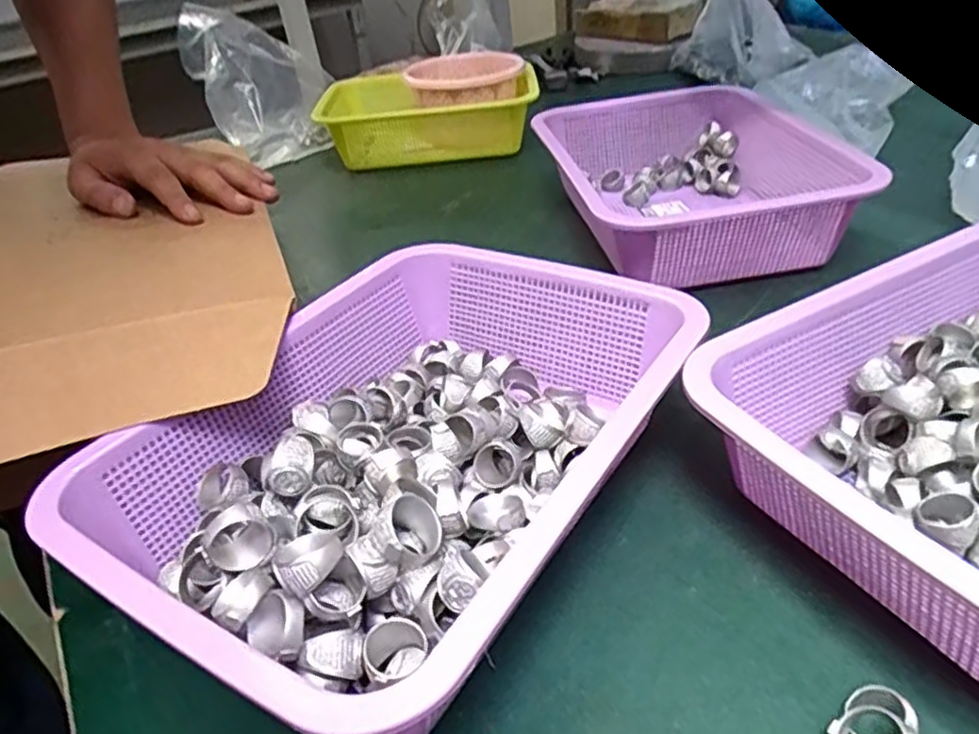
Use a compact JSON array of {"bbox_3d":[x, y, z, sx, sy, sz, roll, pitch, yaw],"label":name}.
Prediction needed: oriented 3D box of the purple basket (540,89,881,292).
[{"bbox_3d":[0.173,-0.171,0.659,0.227,0.079,0.295,-8,34,-2],"label":"purple basket"}]

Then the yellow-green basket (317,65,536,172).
[{"bbox_3d":[-0.078,-0.325,0.920,0.266,0.084,0.168,-4,35,5],"label":"yellow-green basket"}]

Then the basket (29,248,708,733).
[{"bbox_3d":[-0.037,0.046,0.385,0.222,0.083,0.306,16,40,30],"label":"basket"}]

